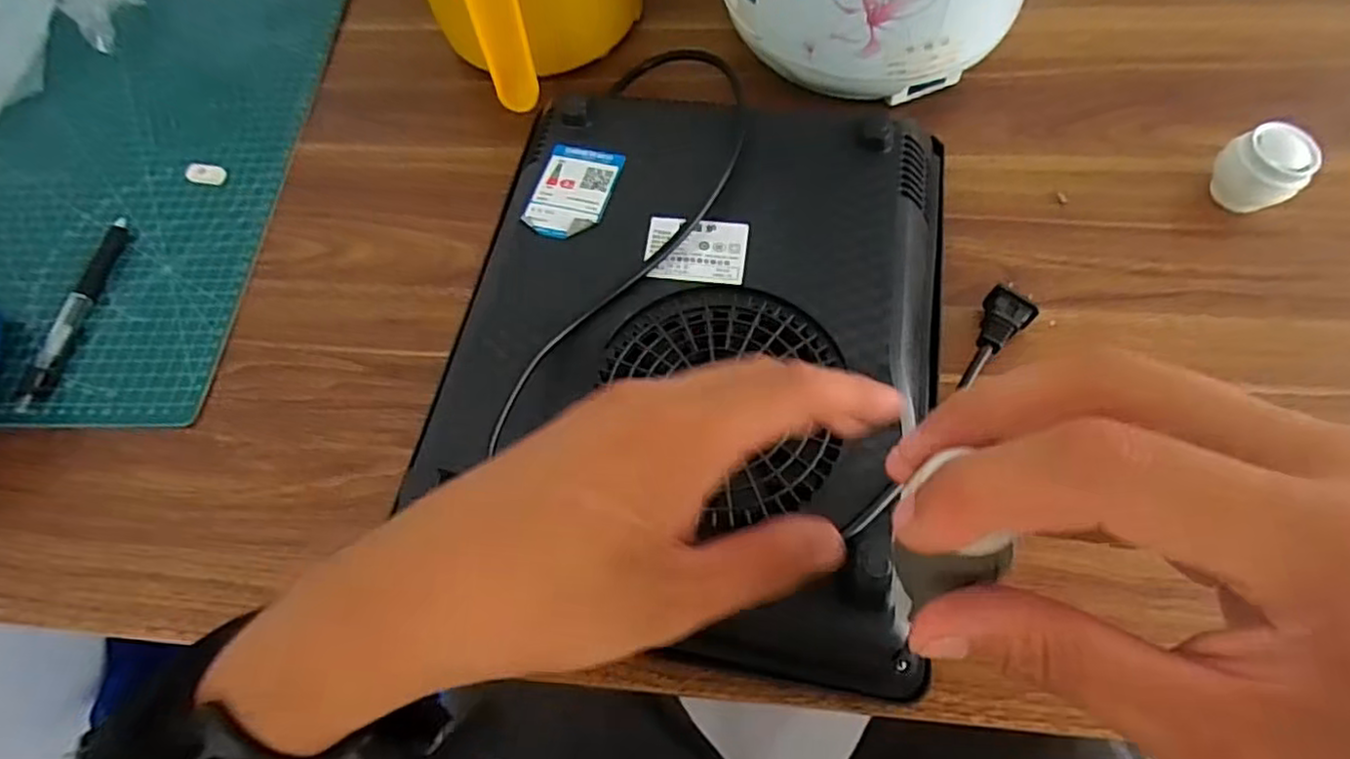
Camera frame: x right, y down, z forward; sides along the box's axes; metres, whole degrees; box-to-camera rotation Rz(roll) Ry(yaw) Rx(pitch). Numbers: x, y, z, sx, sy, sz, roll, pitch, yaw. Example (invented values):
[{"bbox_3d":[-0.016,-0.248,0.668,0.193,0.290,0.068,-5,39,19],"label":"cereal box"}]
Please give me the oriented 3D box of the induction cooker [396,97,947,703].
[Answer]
[{"bbox_3d":[0.011,-0.028,0.378,0.266,0.056,0.320,11,65,9],"label":"induction cooker"}]

